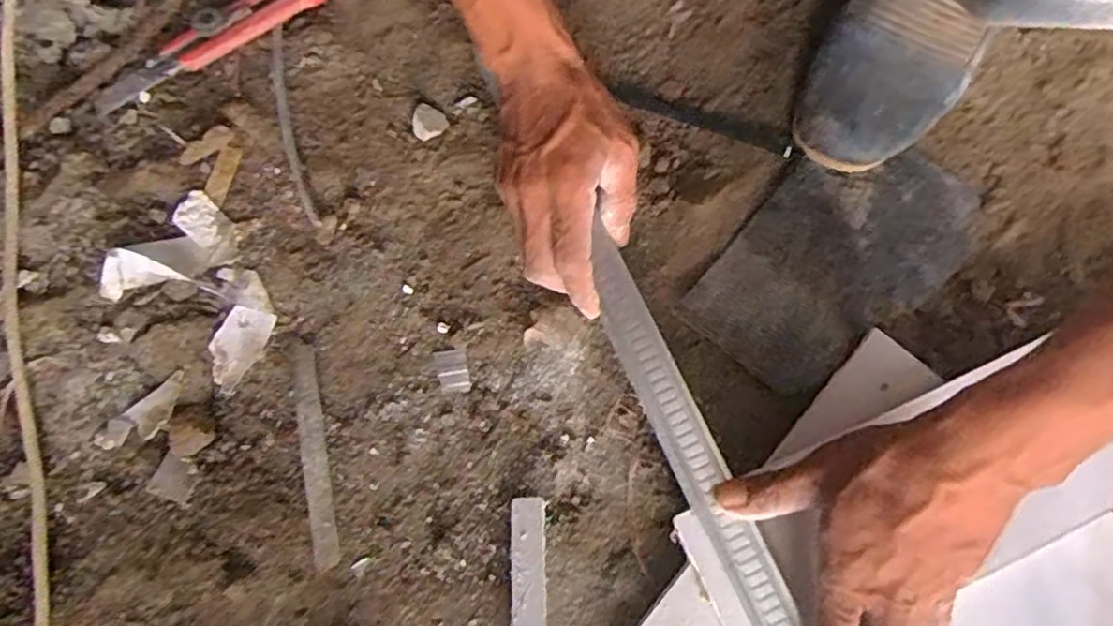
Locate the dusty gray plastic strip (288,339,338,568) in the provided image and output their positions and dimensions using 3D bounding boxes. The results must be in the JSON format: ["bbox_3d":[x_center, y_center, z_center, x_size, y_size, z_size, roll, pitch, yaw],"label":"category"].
[{"bbox_3d":[-0.150,0.083,0.418,0.016,0.011,0.138,-12,77,-4],"label":"dusty gray plastic strip"}]

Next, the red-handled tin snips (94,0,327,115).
[{"bbox_3d":[-0.234,-0.204,0.475,0.195,0.017,0.038,-33,80,-9],"label":"red-handled tin snips"}]

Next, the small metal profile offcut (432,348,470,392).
[{"bbox_3d":[-0.067,0.036,0.433,0.019,0.004,0.028,-13,78,-5],"label":"small metal profile offcut"}]

